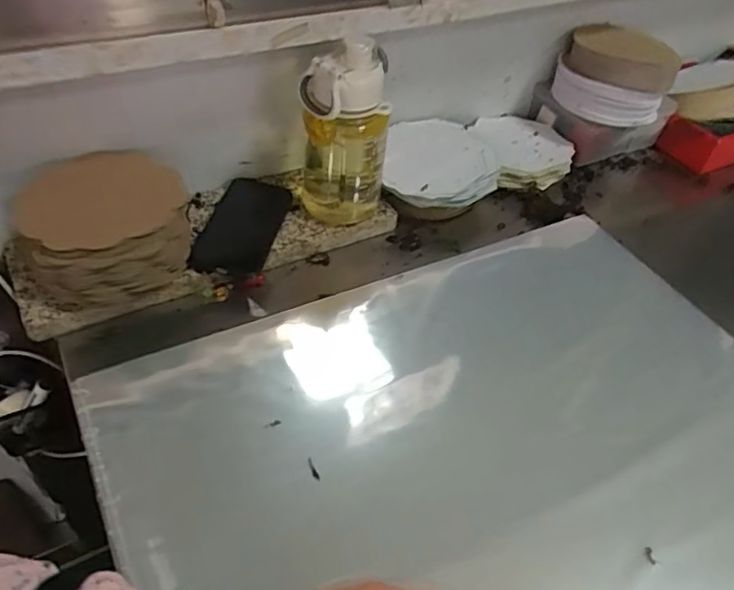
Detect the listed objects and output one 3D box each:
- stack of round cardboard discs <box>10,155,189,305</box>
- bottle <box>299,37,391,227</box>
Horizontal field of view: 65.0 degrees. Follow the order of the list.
[{"bbox_3d":[-0.243,-0.062,0.545,0.146,0.075,0.140,-19,52,-24],"label":"stack of round cardboard discs"},{"bbox_3d":[-0.026,-0.170,0.622,0.089,0.182,0.080,0,47,-8],"label":"bottle"}]

